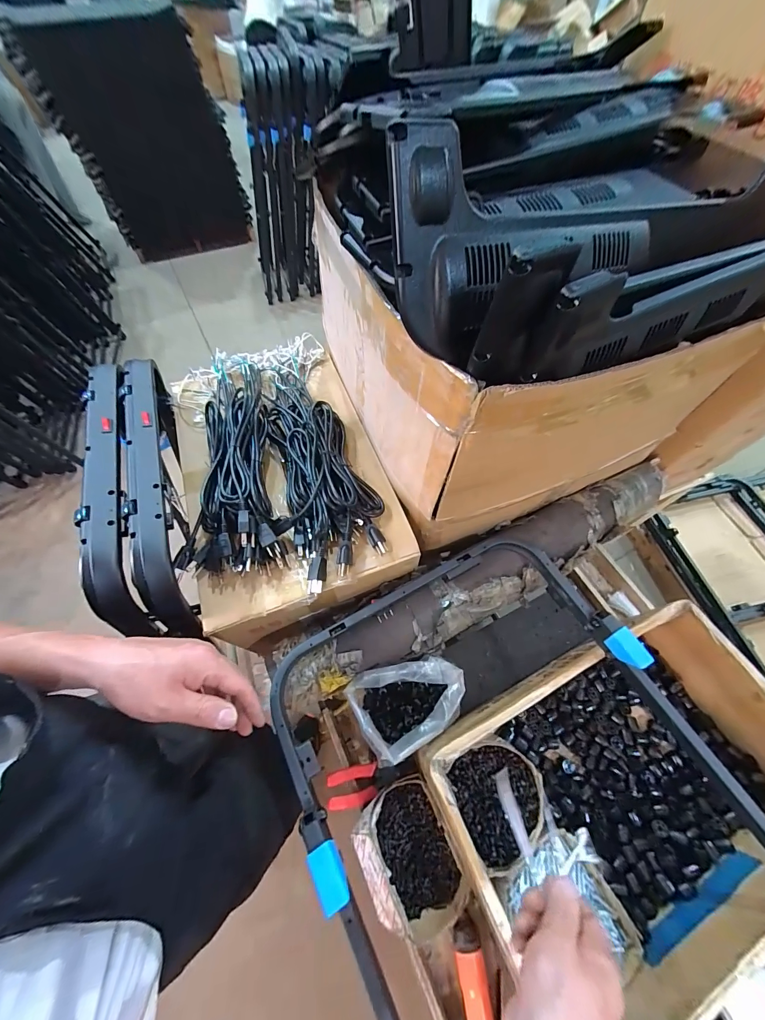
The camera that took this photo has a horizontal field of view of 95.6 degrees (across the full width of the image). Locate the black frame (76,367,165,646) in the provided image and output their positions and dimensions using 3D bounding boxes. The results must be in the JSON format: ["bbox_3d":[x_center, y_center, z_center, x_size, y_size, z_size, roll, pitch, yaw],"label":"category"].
[{"bbox_3d":[-0.406,-0.036,0.524,0.060,0.088,0.445,-17,62,-9],"label":"black frame"}]

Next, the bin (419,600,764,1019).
[{"bbox_3d":[0.363,0.420,0.536,0.521,0.163,0.344,-23,63,-12],"label":"bin"}]

